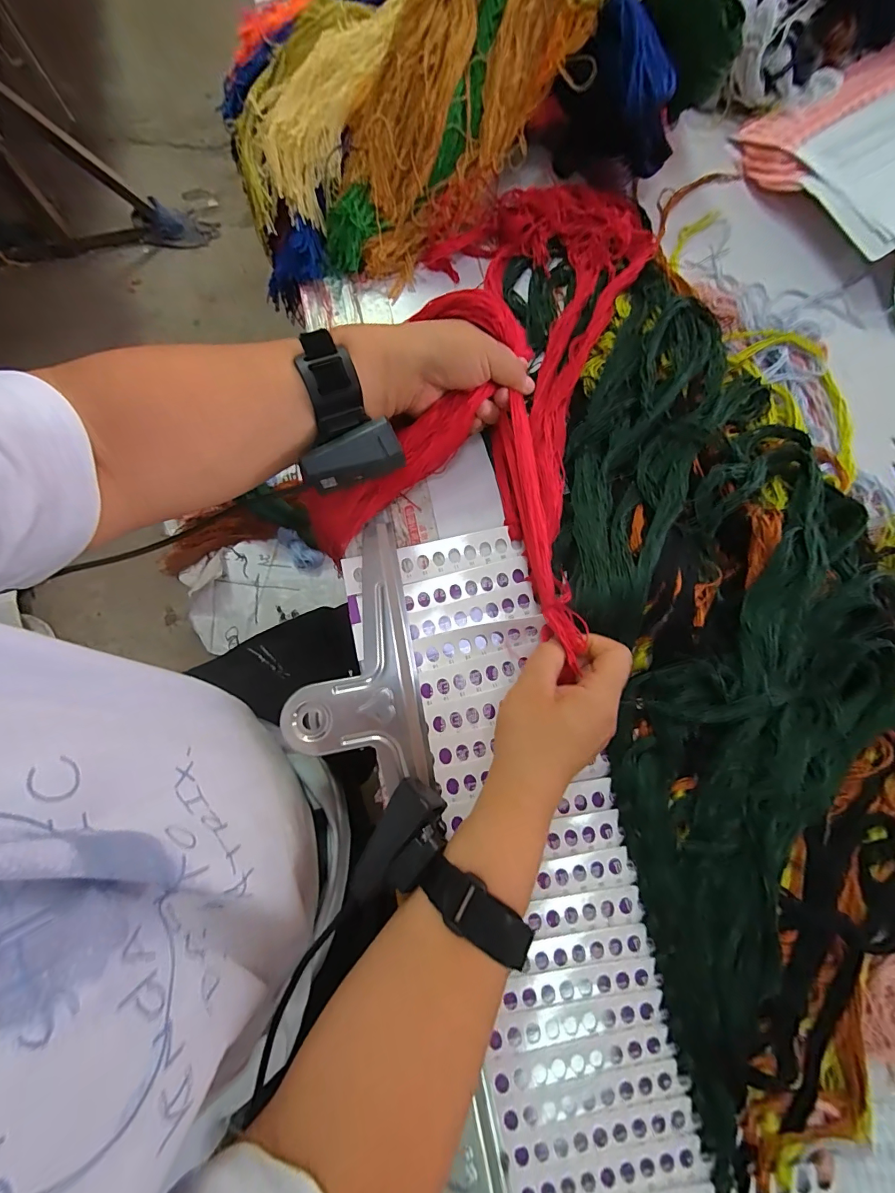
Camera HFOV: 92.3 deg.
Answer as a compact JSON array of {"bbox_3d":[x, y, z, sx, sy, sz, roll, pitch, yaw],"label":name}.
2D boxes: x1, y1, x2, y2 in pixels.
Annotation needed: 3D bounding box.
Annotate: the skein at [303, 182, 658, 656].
[{"bbox_3d":[0.039,-0.194,0.360,0.218,0.079,0.426,14,77,4],"label":"skein"}]

